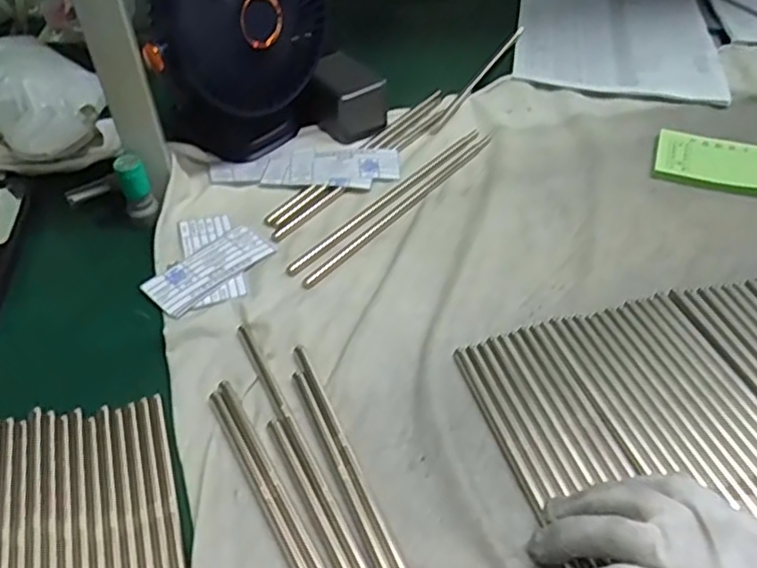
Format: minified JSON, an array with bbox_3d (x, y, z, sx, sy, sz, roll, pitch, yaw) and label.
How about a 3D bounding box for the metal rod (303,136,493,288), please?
[{"bbox_3d":[0.024,-0.067,0.542,0.010,0.004,0.231,30,54,27],"label":"metal rod"}]

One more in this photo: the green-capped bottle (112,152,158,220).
[{"bbox_3d":[-0.187,-0.074,0.519,0.022,0.049,0.021,-18,48,-15],"label":"green-capped bottle"}]

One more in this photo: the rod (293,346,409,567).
[{"bbox_3d":[-0.005,0.118,0.369,0.008,0.004,0.233,-19,48,-15],"label":"rod"}]

